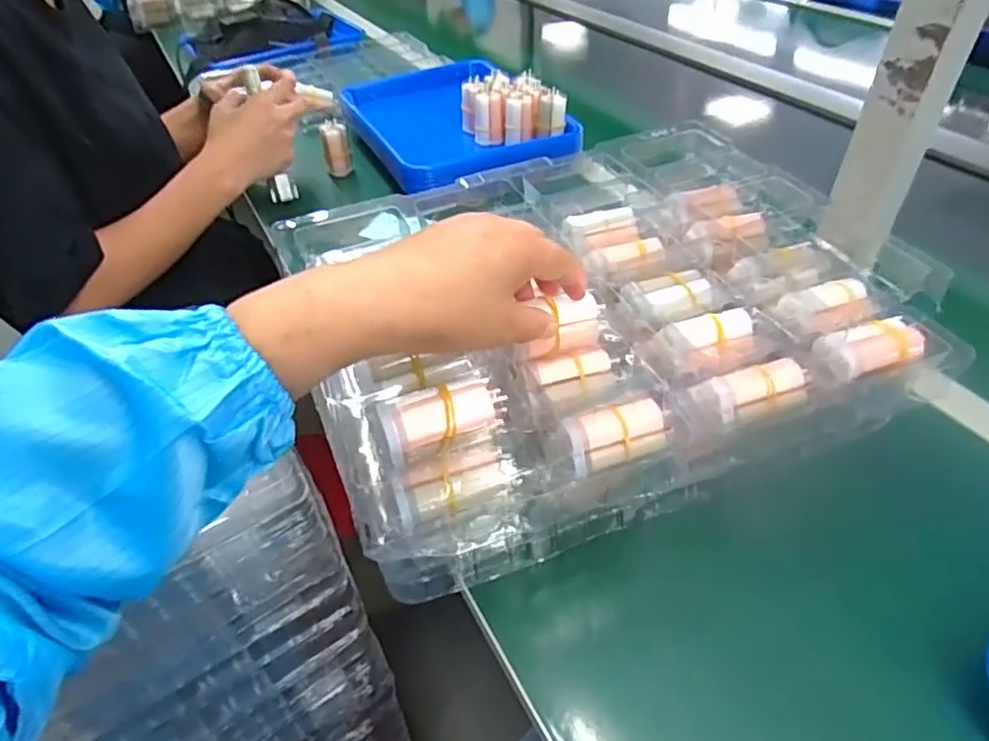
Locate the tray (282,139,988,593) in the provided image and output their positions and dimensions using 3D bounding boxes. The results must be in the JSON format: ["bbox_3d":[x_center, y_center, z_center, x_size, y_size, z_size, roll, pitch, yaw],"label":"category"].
[{"bbox_3d":[0.076,-0.060,0.452,0.393,0.065,0.311,-17,45,-15],"label":"tray"}]

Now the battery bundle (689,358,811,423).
[{"bbox_3d":[0.162,0.013,0.385,0.071,0.024,0.024,-9,44,-8],"label":"battery bundle"}]

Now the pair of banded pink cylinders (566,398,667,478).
[{"bbox_3d":[0.072,0.037,0.365,0.059,0.030,0.022,-17,45,-16],"label":"pair of banded pink cylinders"}]

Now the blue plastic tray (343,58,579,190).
[{"bbox_3d":[-0.073,-0.373,0.885,0.249,0.043,0.366,-19,46,-18],"label":"blue plastic tray"}]

